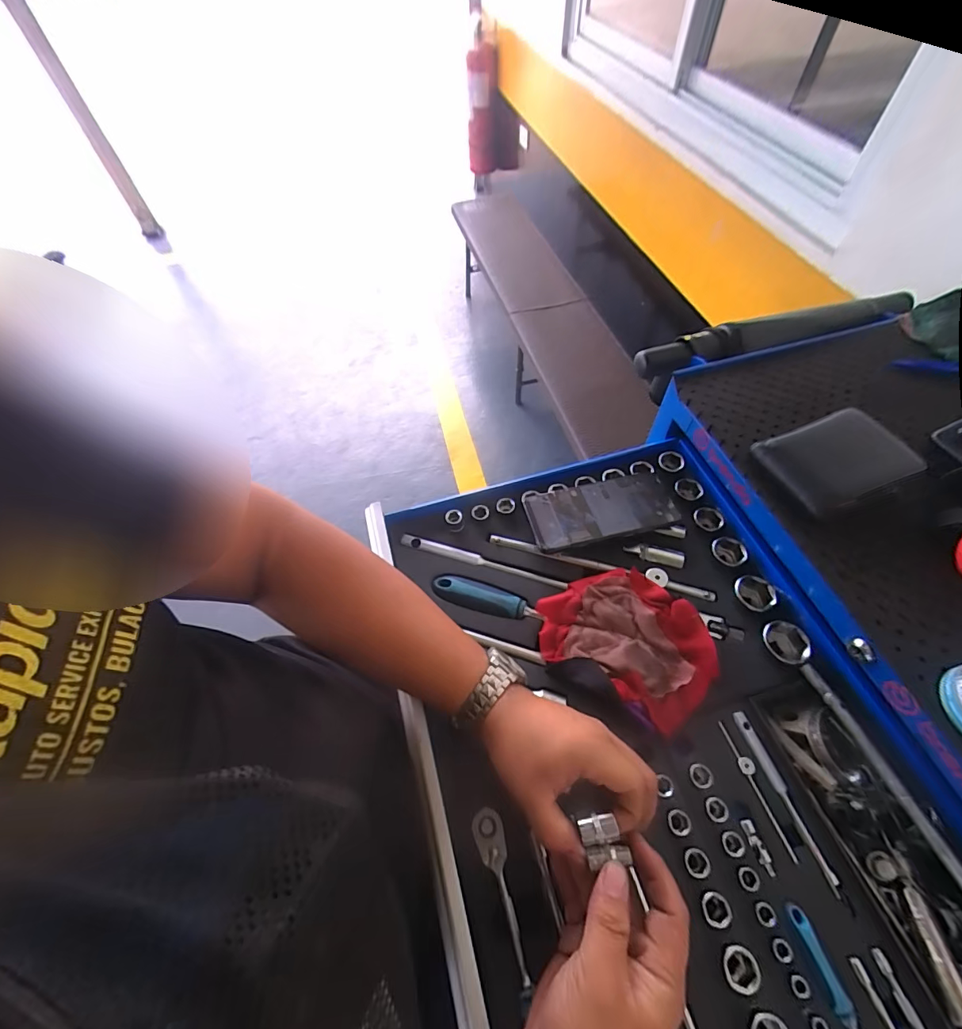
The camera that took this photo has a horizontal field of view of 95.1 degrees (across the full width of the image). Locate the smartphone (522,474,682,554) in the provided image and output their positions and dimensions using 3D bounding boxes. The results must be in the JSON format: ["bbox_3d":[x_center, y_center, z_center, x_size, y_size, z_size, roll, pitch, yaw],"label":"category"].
[{"bbox_3d":[0.138,-0.005,0.505,0.165,0.013,0.074,-12,57,-5],"label":"smartphone"}]

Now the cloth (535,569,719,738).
[{"bbox_3d":[0.142,0.124,0.429,0.141,0.021,0.160,-39,63,-20],"label":"cloth"}]

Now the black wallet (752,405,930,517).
[{"bbox_3d":[0.334,-0.052,0.419,0.109,0.023,0.087,-24,58,3],"label":"black wallet"}]

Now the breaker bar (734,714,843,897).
[{"bbox_3d":[0.254,0.235,0.369,0.012,0.006,0.131,-15,58,-7],"label":"breaker bar"}]

